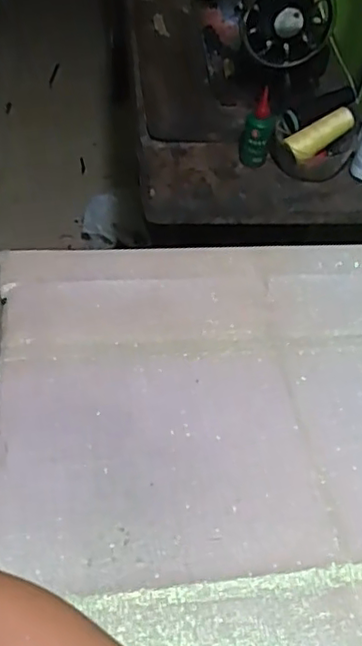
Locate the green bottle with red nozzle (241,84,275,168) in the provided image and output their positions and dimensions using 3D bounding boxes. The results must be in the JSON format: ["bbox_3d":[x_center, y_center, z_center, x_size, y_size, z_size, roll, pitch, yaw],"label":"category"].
[{"bbox_3d":[0.115,-0.285,0.952,0.041,0.114,0.032,11,49,4],"label":"green bottle with red nozzle"}]

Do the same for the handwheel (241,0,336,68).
[{"bbox_3d":[0.157,-0.442,0.934,0.125,0.129,0.049,-7,52,-12],"label":"handwheel"}]

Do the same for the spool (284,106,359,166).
[{"bbox_3d":[0.214,-0.286,0.955,0.127,0.035,0.037,-32,57,-8],"label":"spool"}]

